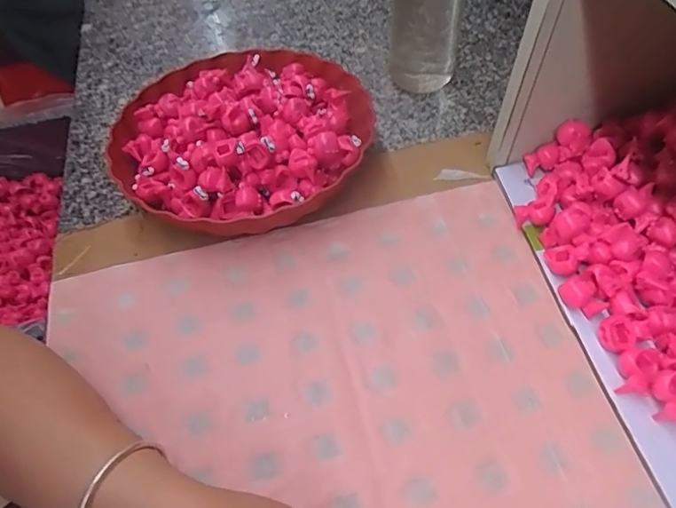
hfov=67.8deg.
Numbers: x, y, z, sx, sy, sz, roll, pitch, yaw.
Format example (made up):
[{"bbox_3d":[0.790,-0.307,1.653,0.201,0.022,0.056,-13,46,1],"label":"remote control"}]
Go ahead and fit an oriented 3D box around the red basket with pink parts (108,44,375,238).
[{"bbox_3d":[-0.084,-0.108,0.474,0.215,0.080,0.233,-2,56,3],"label":"red basket with pink parts"}]

